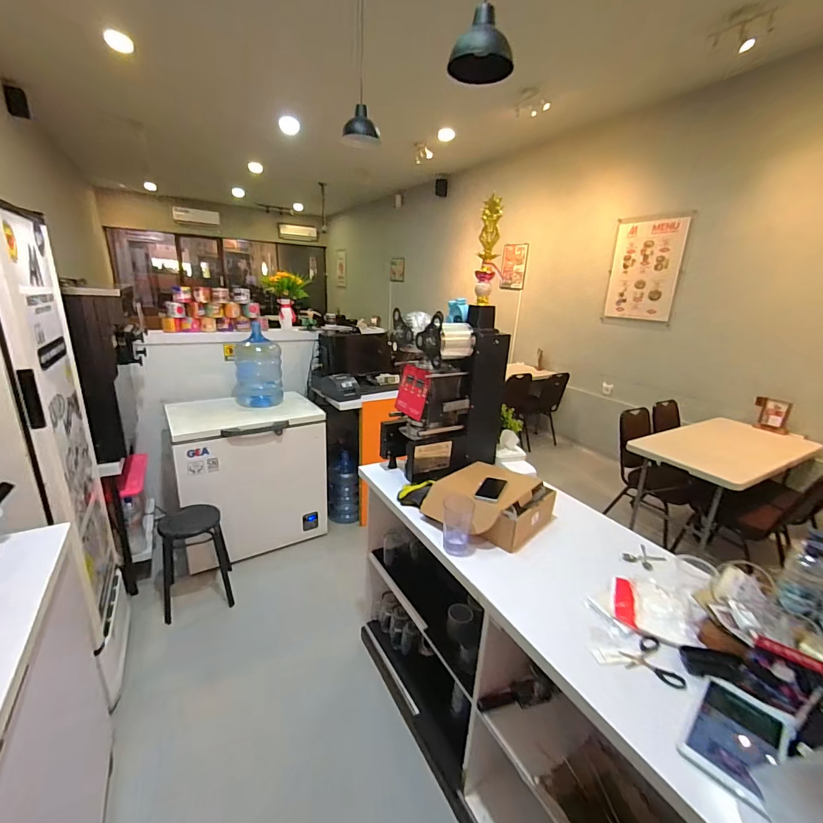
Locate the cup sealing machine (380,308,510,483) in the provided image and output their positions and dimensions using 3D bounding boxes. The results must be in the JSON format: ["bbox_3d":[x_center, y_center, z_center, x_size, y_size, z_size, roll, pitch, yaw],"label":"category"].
[{"bbox_3d":[0.111,-0.063,1.476,0.378,0.514,0.281,-10,22,-34],"label":"cup sealing machine"}]

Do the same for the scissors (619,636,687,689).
[{"bbox_3d":[0.480,0.508,0.806,0.097,0.015,0.115,2,18,-2],"label":"scissors"}]

